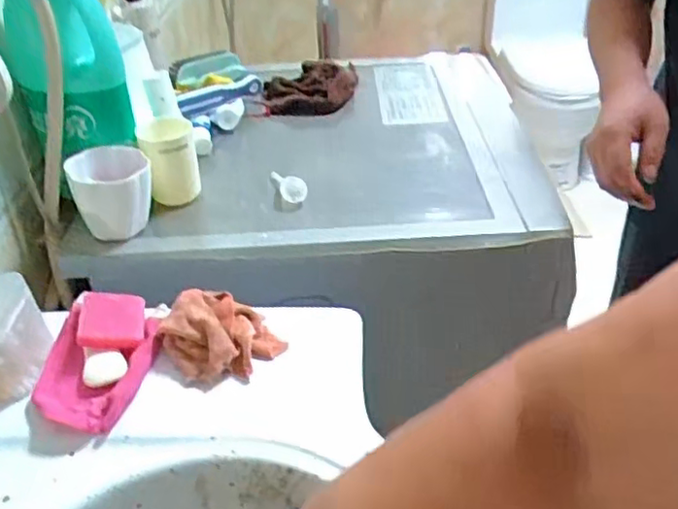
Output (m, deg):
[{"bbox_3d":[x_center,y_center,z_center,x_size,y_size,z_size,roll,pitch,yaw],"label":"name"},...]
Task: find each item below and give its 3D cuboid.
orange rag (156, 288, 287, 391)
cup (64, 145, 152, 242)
[{"bbox_3d":[-0.111,0.073,0.605,0.099,0.051,0.097,-24,40,-26],"label":"orange rag"},{"bbox_3d":[-0.253,-0.068,0.740,0.088,0.089,0.075,-18,38,-20],"label":"cup"}]

